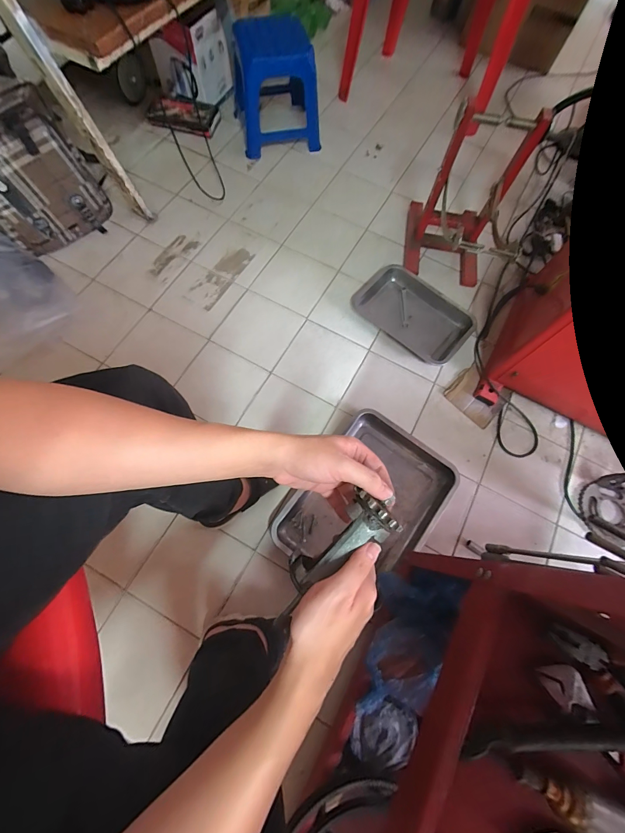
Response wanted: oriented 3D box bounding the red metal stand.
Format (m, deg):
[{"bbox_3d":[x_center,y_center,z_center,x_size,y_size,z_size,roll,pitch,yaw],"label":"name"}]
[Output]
[{"bbox_3d":[0.406,-0.583,0.871,0.223,0.364,0.262,9,73,1],"label":"red metal stand"}]

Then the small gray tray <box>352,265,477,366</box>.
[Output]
[{"bbox_3d":[0.289,-0.301,0.939,0.317,0.037,0.204,38,76,10],"label":"small gray tray"}]

